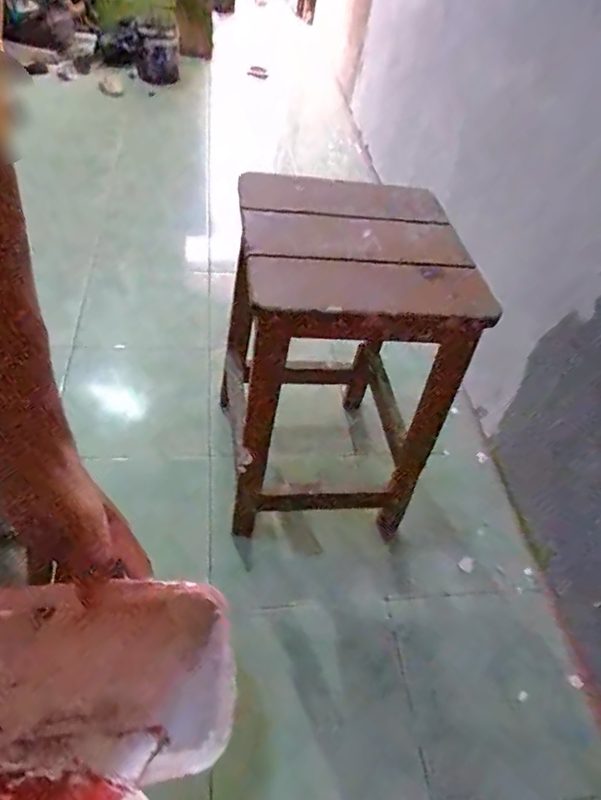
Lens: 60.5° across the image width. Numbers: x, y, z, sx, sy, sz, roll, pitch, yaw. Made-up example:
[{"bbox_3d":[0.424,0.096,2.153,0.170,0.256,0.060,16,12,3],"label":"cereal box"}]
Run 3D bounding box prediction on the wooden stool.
[{"bbox_3d":[0.046,-0.060,0.827,0.328,0.487,0.349,7,50,-7],"label":"wooden stool"}]

